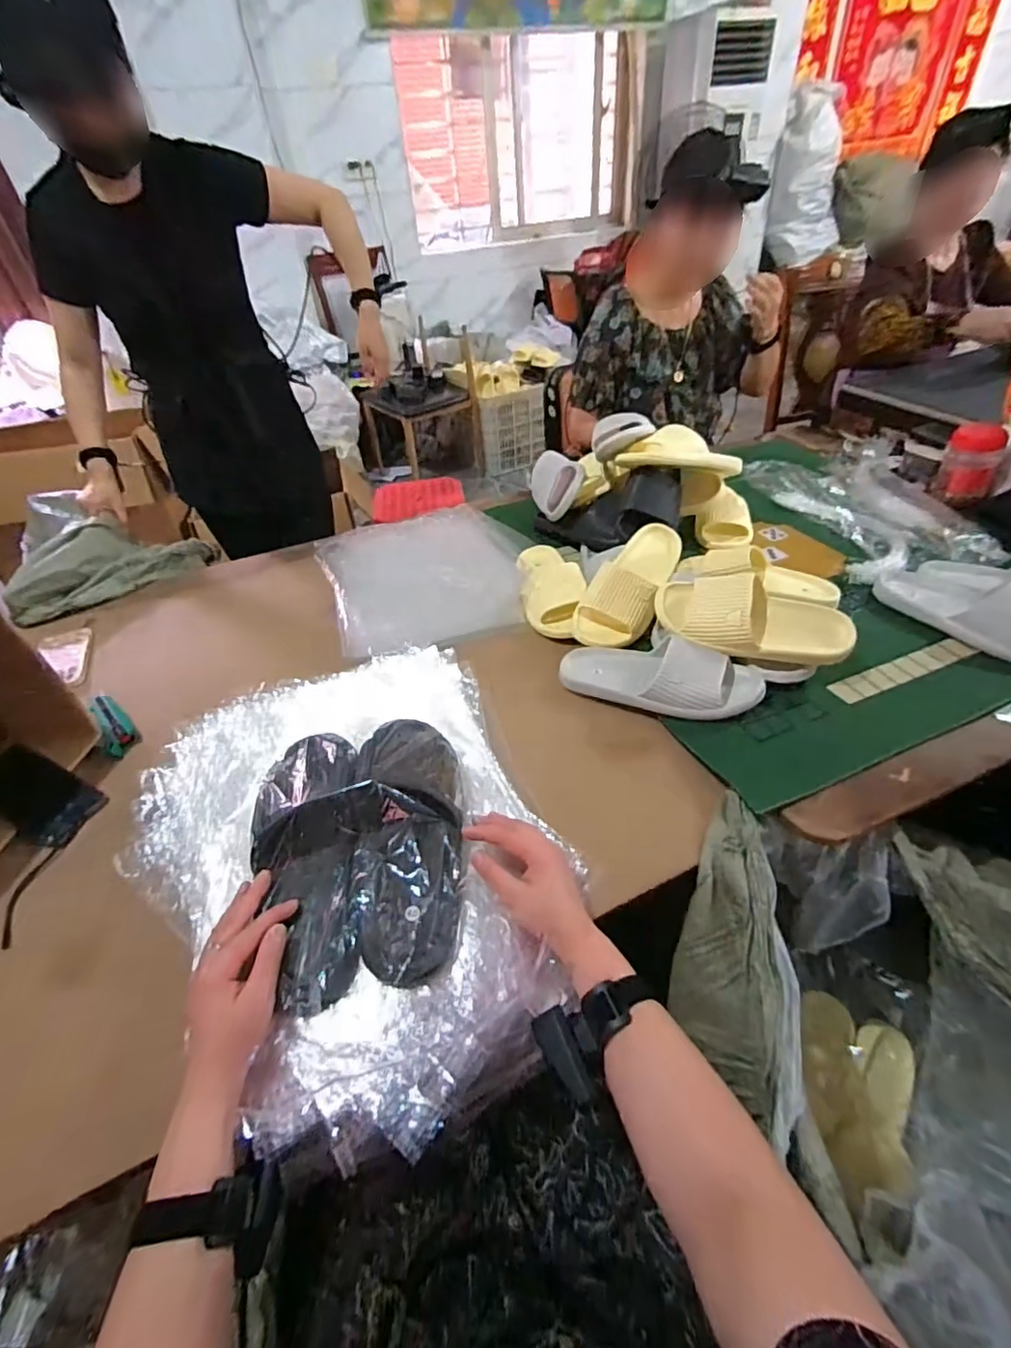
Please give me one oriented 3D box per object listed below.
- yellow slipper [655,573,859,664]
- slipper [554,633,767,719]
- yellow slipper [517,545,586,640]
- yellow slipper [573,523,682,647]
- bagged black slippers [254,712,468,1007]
[{"bbox_3d":[0.343,-0.082,0.766,0.253,0.076,0.103,4,43,10],"label":"yellow slipper"},{"bbox_3d":[0.207,0.000,0.755,0.267,0.067,0.096,13,45,19],"label":"slipper"},{"bbox_3d":[0.076,-0.157,0.939,0.094,0.058,0.259,-6,42,0],"label":"yellow slipper"},{"bbox_3d":[0.199,-0.144,0.884,0.107,0.077,0.240,19,48,25],"label":"yellow slipper"},{"bbox_3d":[-0.147,0.161,0.553,0.201,0.068,0.282,-8,42,-3],"label":"bagged black slippers"}]

